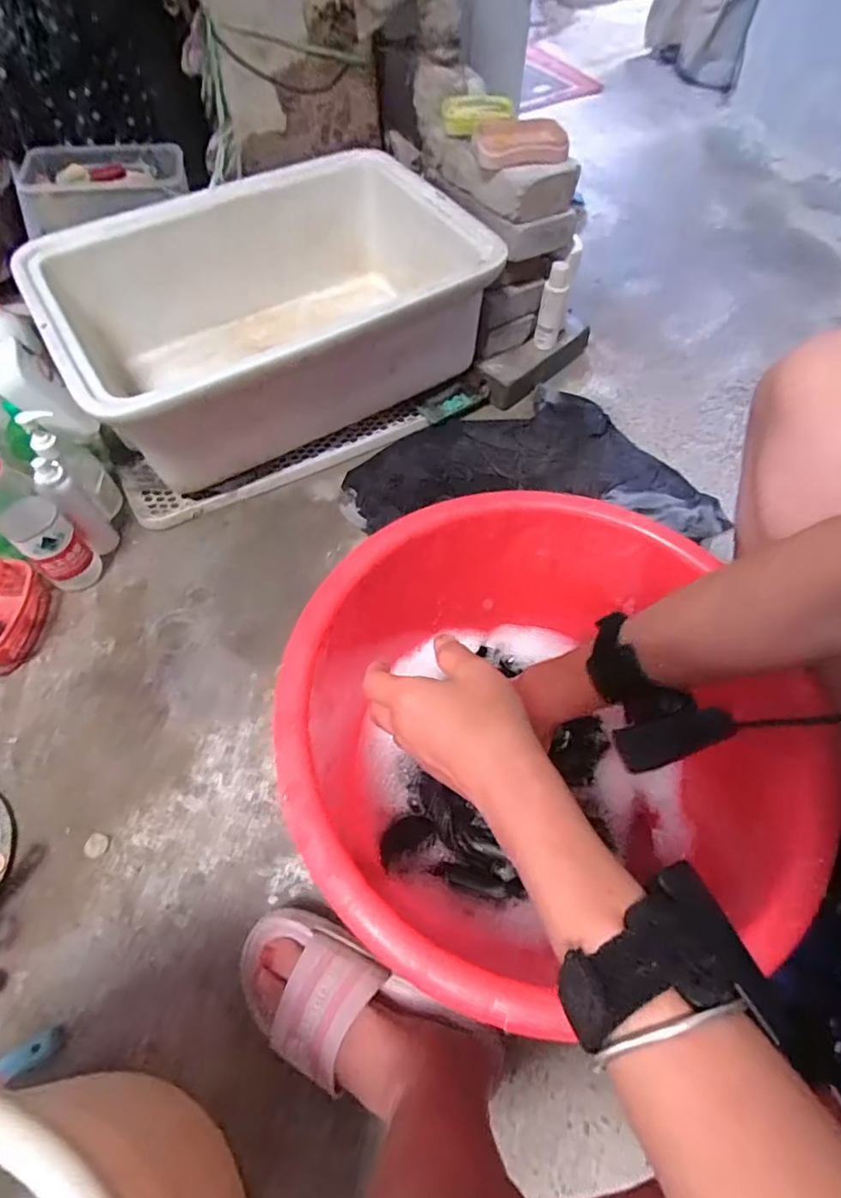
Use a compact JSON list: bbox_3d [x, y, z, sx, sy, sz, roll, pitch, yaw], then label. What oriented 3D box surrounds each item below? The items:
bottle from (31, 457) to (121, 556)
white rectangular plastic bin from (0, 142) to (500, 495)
[{"bbox_3d":[-0.436,-0.115,0.704,0.042,0.141,0.045,1,60,-2],"label":"bottle"},{"bbox_3d":[-0.227,-0.422,0.835,0.559,0.229,0.419,-29,64,-17],"label":"white rectangular plastic bin"}]

